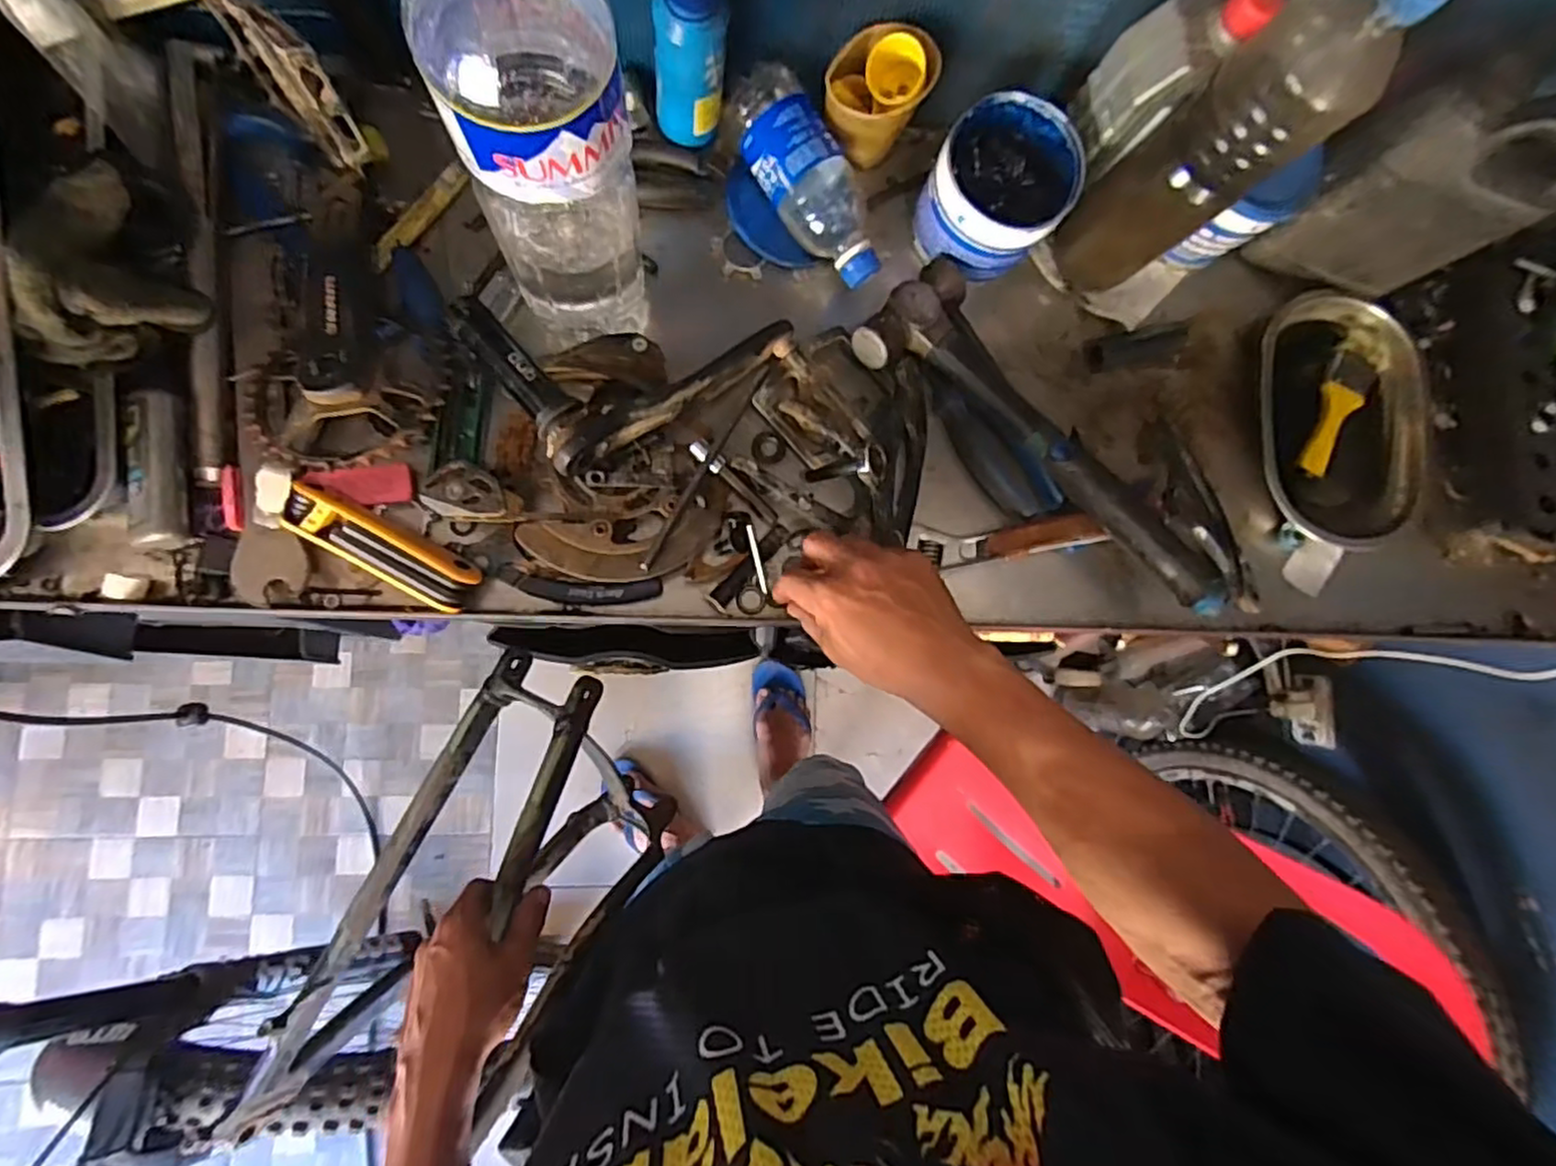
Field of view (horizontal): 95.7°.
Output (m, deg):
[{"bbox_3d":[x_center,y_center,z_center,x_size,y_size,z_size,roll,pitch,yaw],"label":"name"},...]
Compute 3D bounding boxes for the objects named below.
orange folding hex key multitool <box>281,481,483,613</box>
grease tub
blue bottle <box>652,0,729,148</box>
[{"bbox_3d":[-0.274,-0.024,0.488,0.128,0.035,0.036,29,82,-3],"label":"orange folding hex key multitool"},{"bbox_3d":[0.165,-0.298,0.539,0.100,0.072,0.102,35,82,-3],"label":"grease tub"},{"bbox_3d":[-0.060,-0.357,0.481,0.047,0.138,0.039,0,85,-7],"label":"blue bottle"}]

